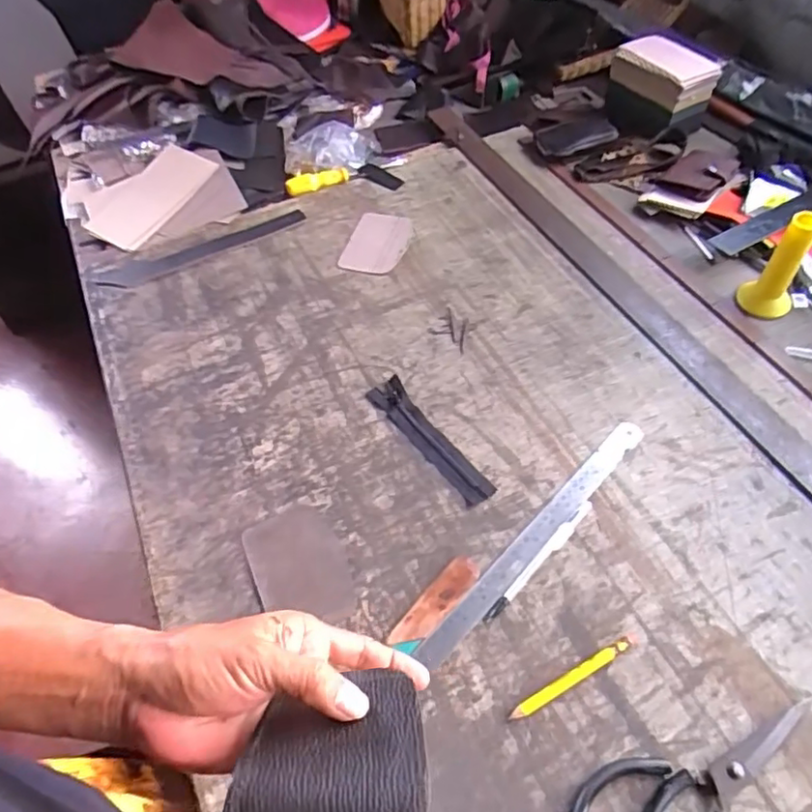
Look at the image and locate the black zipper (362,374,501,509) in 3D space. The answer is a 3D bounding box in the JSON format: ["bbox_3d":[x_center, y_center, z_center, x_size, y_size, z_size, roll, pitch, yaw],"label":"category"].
[{"bbox_3d":[0.023,0.035,0.651,0.042,0.004,0.183,-29,56,-18],"label":"black zipper"}]

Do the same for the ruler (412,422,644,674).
[{"bbox_3d":[0.131,0.121,0.585,0.027,0.004,0.327,38,62,24],"label":"ruler"}]

